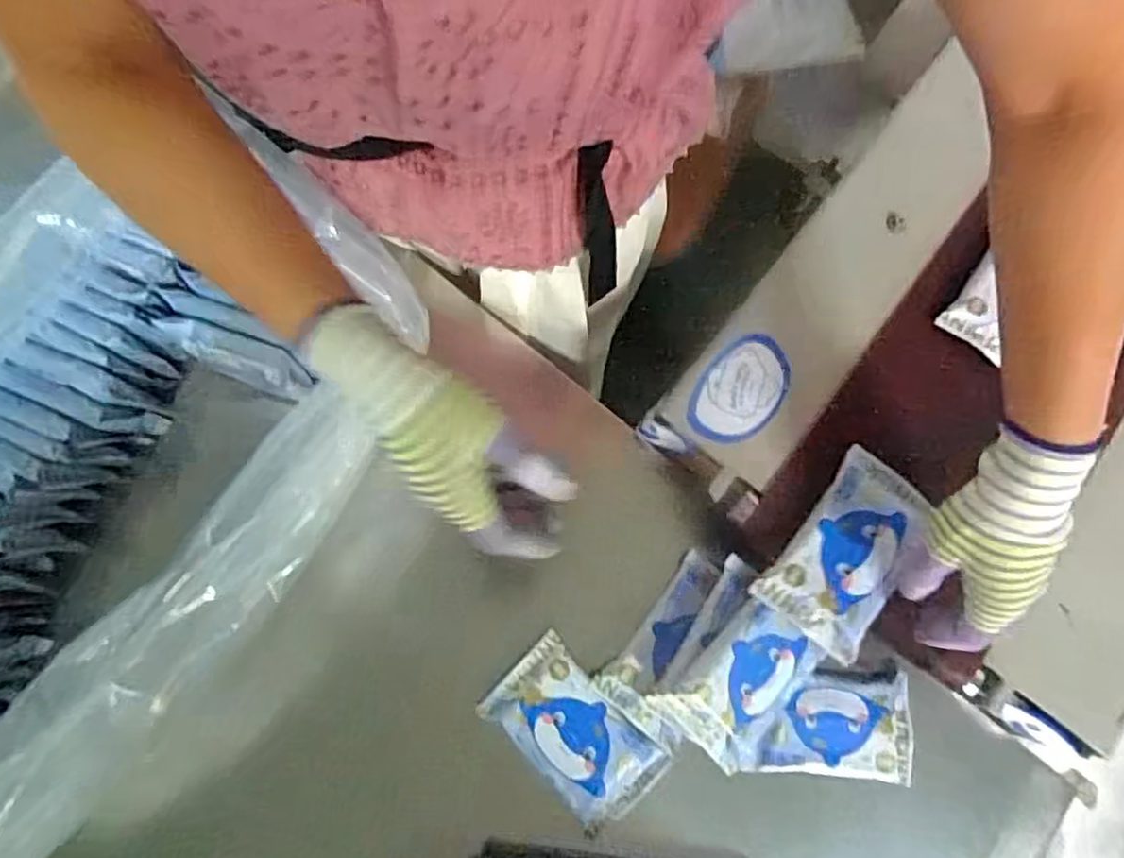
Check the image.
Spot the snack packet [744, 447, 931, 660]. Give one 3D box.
[{"bbox_3d":[0.215,0.090,0.496,0.079,0.018,0.140,37,79,6],"label":"snack packet"}]

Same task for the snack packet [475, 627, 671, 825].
[{"bbox_3d":[0.011,0.247,0.538,0.141,0.016,0.083,44,80,8],"label":"snack packet"}]

